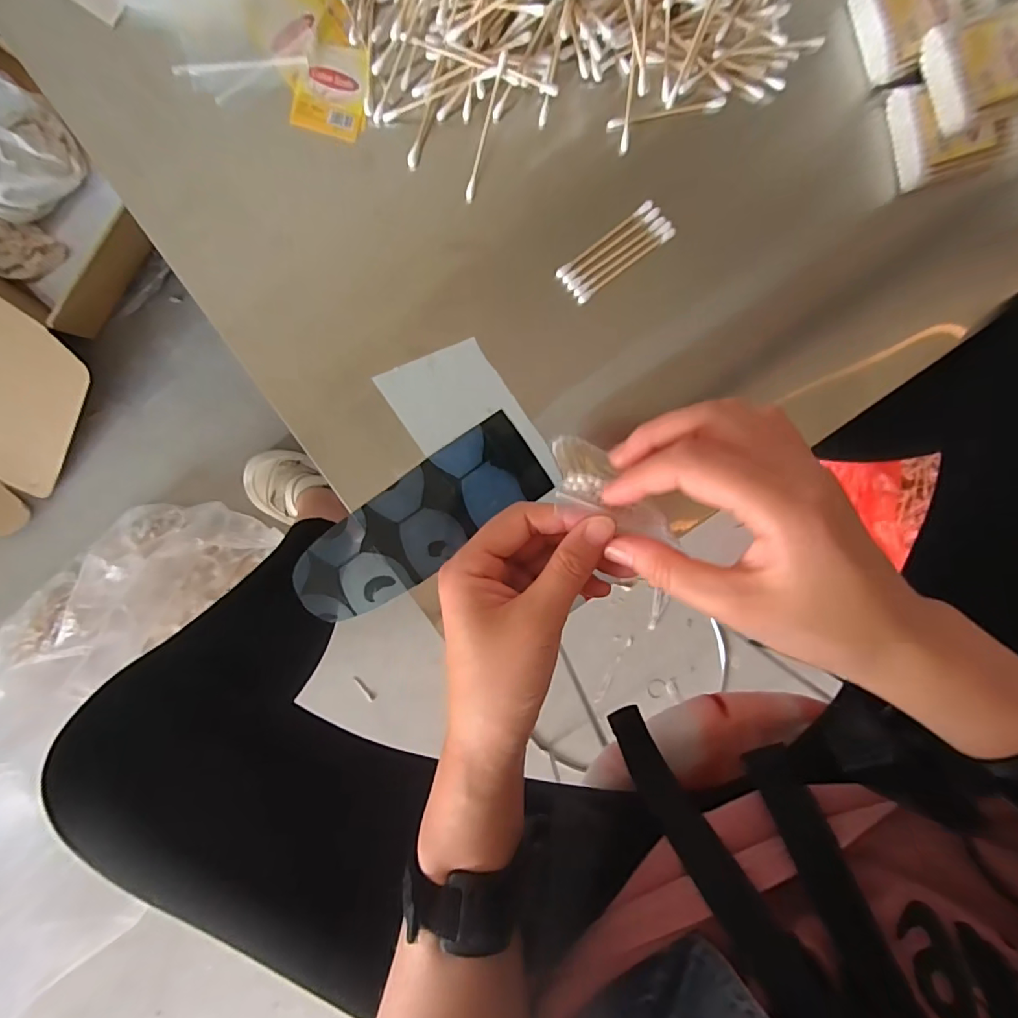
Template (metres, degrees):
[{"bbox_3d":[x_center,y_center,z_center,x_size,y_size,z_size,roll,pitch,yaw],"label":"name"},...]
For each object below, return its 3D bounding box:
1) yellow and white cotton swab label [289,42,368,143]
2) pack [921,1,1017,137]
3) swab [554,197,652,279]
[{"bbox_3d":[-0.103,-0.243,0.298,0.040,0.004,0.047,10,100,-5],"label":"yellow and white cotton swab label"},{"bbox_3d":[0.281,-0.256,0.293,0.076,0.018,0.056,-20,96,1],"label":"pack"},{"bbox_3d":[0.058,-0.165,0.314,0.070,0.006,0.006,-36,96,2],"label":"swab"}]

